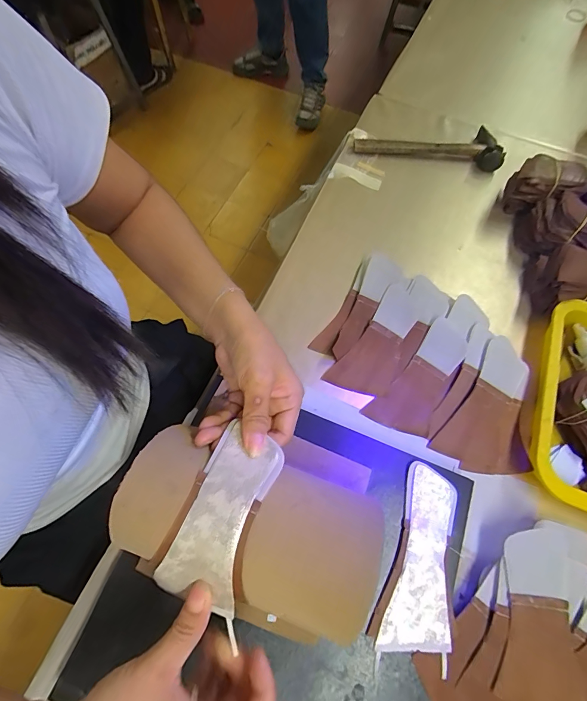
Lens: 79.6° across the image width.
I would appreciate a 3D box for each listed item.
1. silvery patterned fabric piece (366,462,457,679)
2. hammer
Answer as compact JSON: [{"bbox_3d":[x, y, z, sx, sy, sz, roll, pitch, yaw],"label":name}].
[{"bbox_3d":[0.128,0.203,0.341,0.068,0.008,0.165,20,67,6],"label":"silvery patterned fabric piece"},{"bbox_3d":[0.231,-0.368,0.606,0.245,0.029,0.096,9,67,1],"label":"hammer"}]

